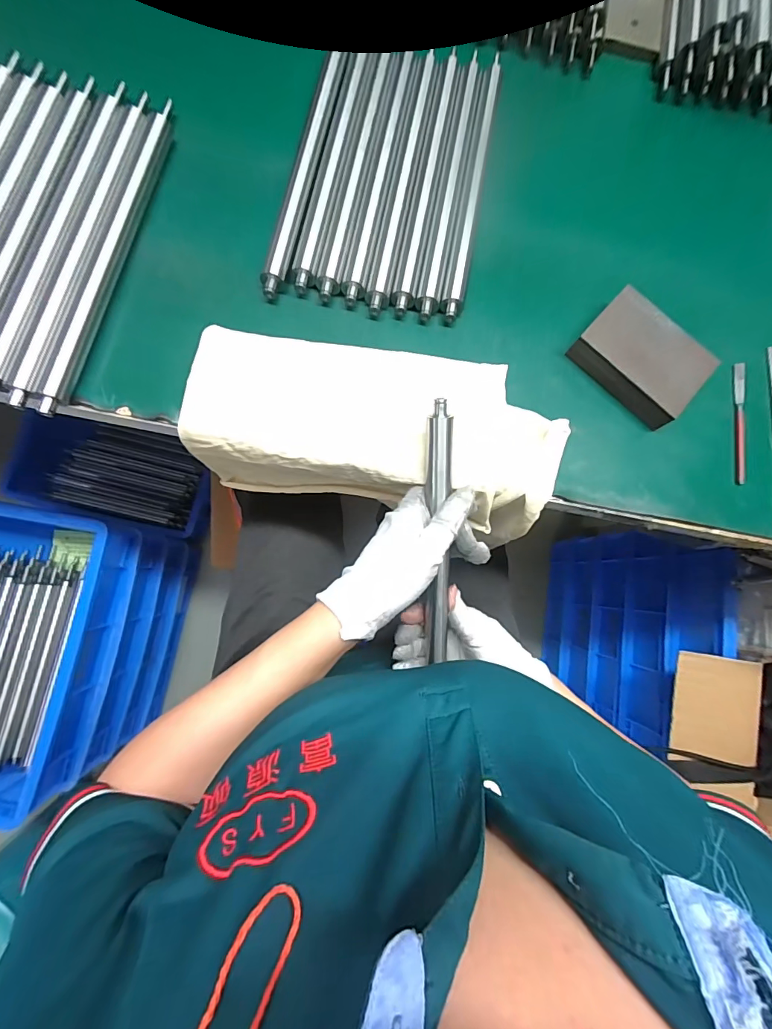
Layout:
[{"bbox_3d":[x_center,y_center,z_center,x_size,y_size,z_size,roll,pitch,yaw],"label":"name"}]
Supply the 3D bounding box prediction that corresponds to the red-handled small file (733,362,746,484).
[{"bbox_3d":[0.298,-0.077,0.354,0.008,0.007,0.105,7,81,-5],"label":"red-handled small file"}]

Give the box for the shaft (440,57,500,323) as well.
[{"bbox_3d":[0.076,-0.287,0.362,0.019,0.015,0.262,12,81,-4],"label":"shaft"}]

